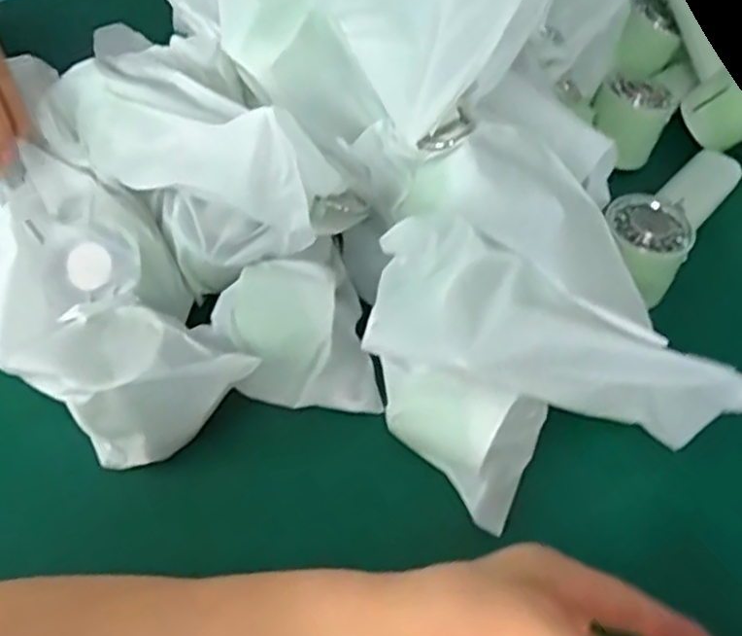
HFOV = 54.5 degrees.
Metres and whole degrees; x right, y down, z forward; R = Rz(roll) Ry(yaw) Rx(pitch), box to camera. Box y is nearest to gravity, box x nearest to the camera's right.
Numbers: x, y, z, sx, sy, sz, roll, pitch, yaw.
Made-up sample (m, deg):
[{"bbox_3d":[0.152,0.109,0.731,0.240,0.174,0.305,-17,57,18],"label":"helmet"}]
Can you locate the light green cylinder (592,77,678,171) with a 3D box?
[{"bbox_3d":[0.225,-0.171,0.632,0.061,0.059,0.057,30,56,19],"label":"light green cylinder"}]

